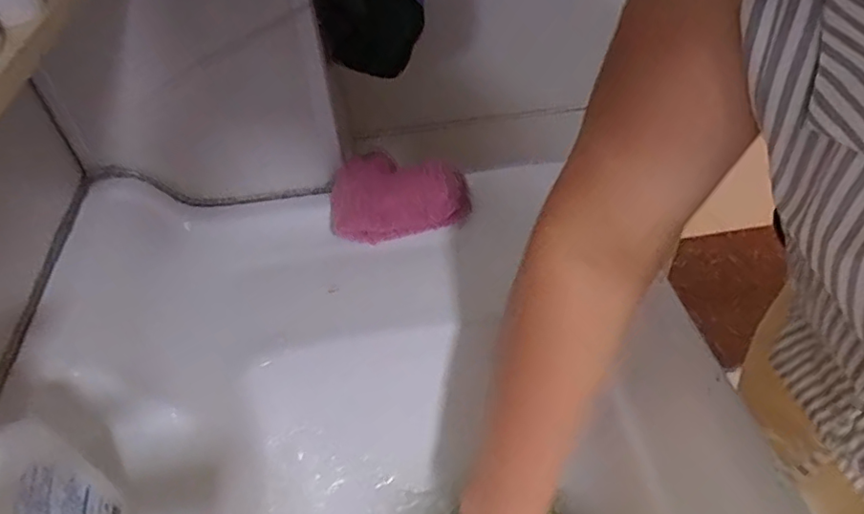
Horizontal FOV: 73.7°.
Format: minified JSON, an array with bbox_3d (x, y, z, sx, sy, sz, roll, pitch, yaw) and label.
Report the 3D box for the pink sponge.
[{"bbox_3d":[-0.034,-0.064,0.555,0.130,0.048,0.080,-15,44,-11],"label":"pink sponge"}]

